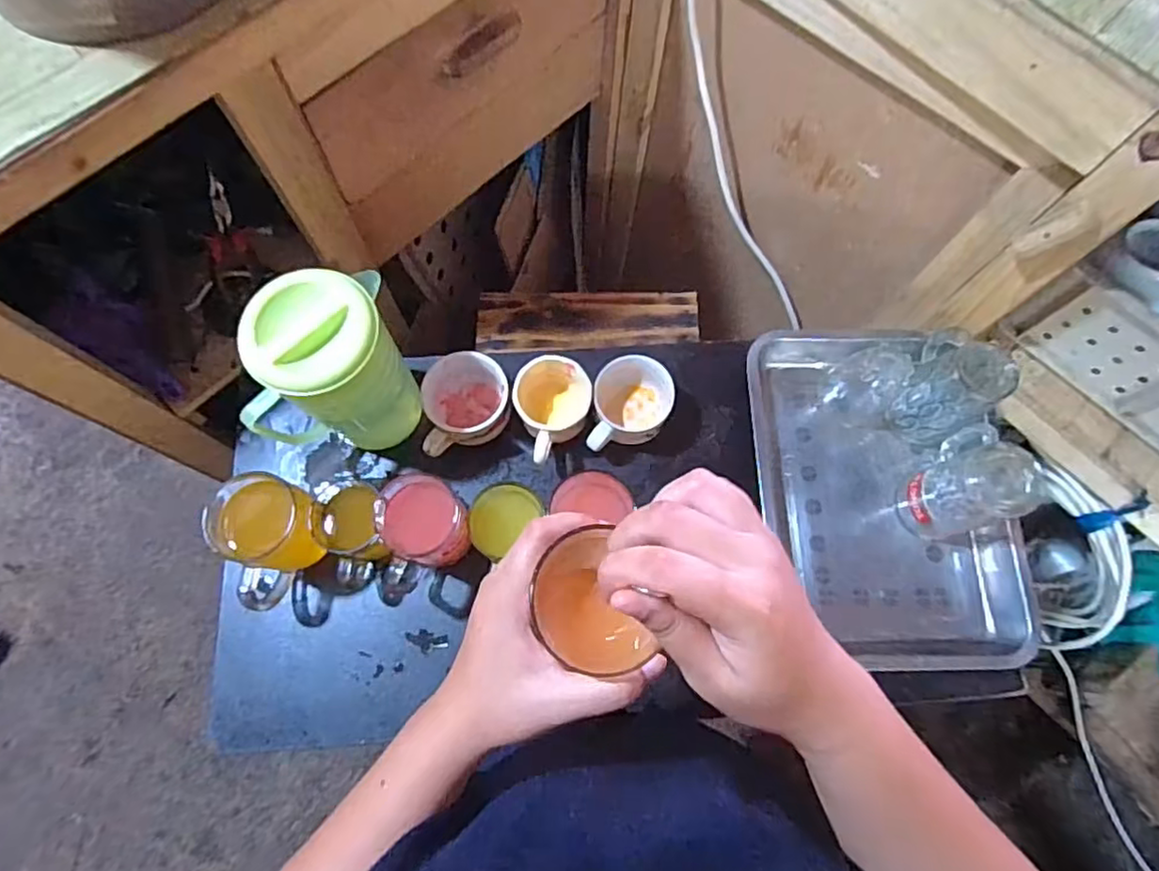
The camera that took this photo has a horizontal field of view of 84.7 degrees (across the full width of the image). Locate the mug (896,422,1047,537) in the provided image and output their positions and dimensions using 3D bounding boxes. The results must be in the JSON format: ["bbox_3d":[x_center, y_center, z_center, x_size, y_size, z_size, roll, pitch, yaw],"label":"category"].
[{"bbox_3d":[0.366,0.045,0.618,0.065,0.140,0.094,-15,75,-5],"label":"mug"}]

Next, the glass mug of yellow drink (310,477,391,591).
[{"bbox_3d":[-0.212,0.091,0.605,0.072,0.089,0.090,-16,75,-5],"label":"glass mug of yellow drink"}]

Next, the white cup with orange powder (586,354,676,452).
[{"bbox_3d":[0.054,-0.027,0.666,0.078,0.060,0.096,7,74,1],"label":"white cup with orange powder"}]

